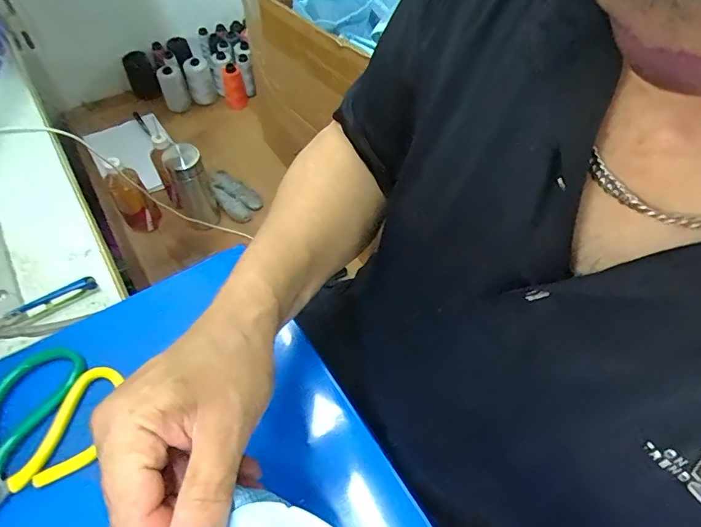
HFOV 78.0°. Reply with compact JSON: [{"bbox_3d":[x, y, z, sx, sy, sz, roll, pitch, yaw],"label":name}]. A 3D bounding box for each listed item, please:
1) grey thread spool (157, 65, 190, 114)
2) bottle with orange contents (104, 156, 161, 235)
[{"bbox_3d":[-0.446,-0.438,1.096,0.060,0.096,0.055,1,57,-2],"label":"grey thread spool"},{"bbox_3d":[-0.446,-0.132,0.886,0.059,0.164,0.059,3,57,-1],"label":"bottle with orange contents"}]

